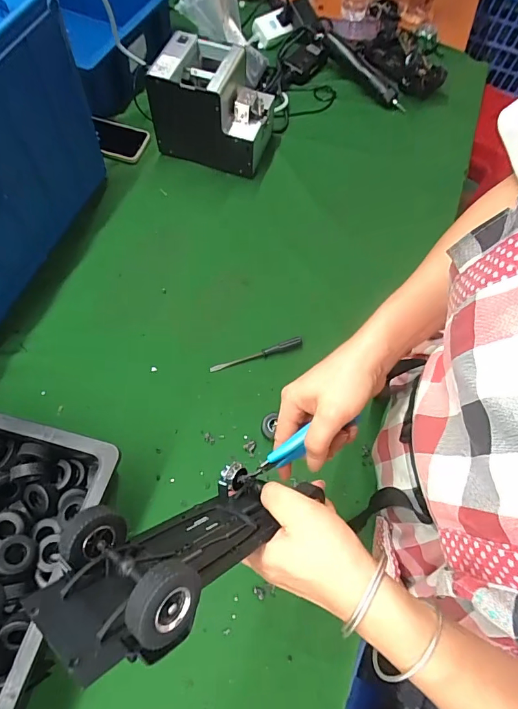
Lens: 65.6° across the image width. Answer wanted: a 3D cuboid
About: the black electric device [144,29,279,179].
[{"bbox_3d":[-0.076,-0.427,0.705,0.191,0.150,0.131,17,67,6],"label":"black electric device"}]

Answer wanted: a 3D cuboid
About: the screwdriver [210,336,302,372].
[{"bbox_3d":[-0.004,0.000,0.581,0.137,0.016,0.010,-17,68,-9],"label":"screwdriver"}]

